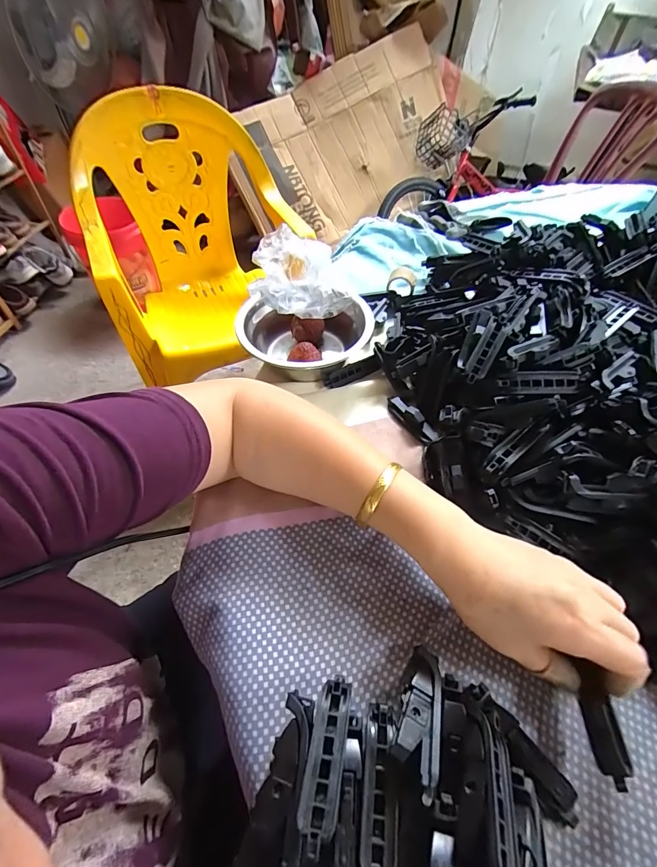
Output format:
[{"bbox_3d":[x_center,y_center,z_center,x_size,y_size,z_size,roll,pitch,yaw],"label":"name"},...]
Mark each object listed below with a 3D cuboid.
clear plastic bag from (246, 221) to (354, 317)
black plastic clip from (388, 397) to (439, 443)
[{"bbox_3d":[-0.031,-0.161,0.393,0.105,0.072,0.055,-3,54,-2],"label":"clear plastic bag"},{"bbox_3d":[0.080,-0.016,0.360,0.020,0.018,0.061,-30,59,-21],"label":"black plastic clip"}]

